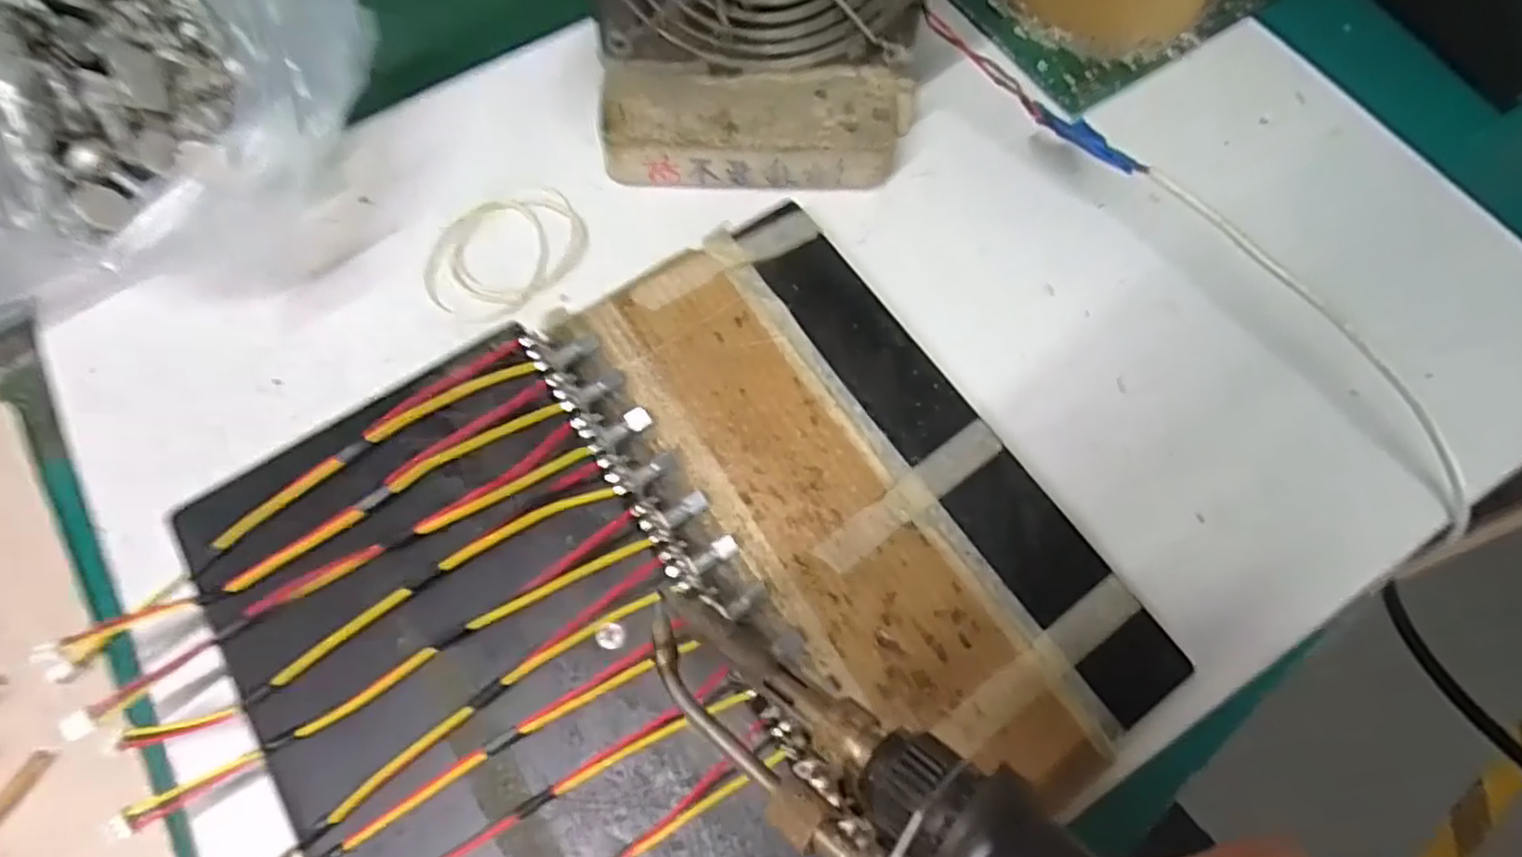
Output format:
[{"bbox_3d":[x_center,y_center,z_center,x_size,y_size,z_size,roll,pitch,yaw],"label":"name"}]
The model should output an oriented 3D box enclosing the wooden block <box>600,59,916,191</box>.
[{"bbox_3d":[0.000,-0.117,0.288,0.117,0.023,0.043,1,69,0],"label":"wooden block"}]

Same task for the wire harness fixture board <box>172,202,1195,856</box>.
[{"bbox_3d":[-0.020,0.051,0.219,0.223,0.035,0.211,-35,73,-13],"label":"wire harness fixture board"}]

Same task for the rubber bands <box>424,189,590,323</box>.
[{"bbox_3d":[-0.096,-0.067,0.278,0.046,0.004,0.062,41,74,14],"label":"rubber bands"}]

